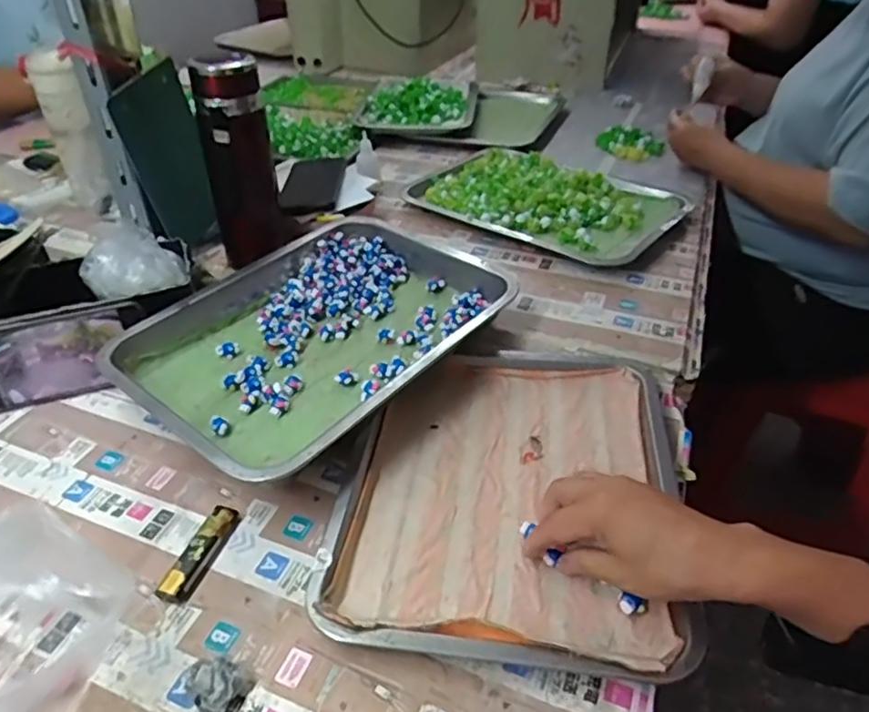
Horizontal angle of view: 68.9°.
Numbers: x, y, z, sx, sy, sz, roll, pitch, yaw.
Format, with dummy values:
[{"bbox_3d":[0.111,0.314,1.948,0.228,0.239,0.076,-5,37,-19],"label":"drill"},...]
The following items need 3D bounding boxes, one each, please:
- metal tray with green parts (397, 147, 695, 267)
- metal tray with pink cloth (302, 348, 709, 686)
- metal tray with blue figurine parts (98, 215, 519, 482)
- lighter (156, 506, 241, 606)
[{"bbox_3d":[0.132,-0.214,0.841,0.346,0.032,0.201,28,47,30],"label":"metal tray with green parts"},{"bbox_3d":[0.059,0.099,0.517,0.254,0.026,0.303,6,39,7],"label":"metal tray with pink cloth"},{"bbox_3d":[-0.123,-0.027,0.633,0.280,0.057,0.337,29,47,31],"label":"metal tray with blue figurine parts"},{"bbox_3d":[-0.174,0.146,0.473,0.022,0.012,0.081,12,40,14],"label":"lighter"}]

